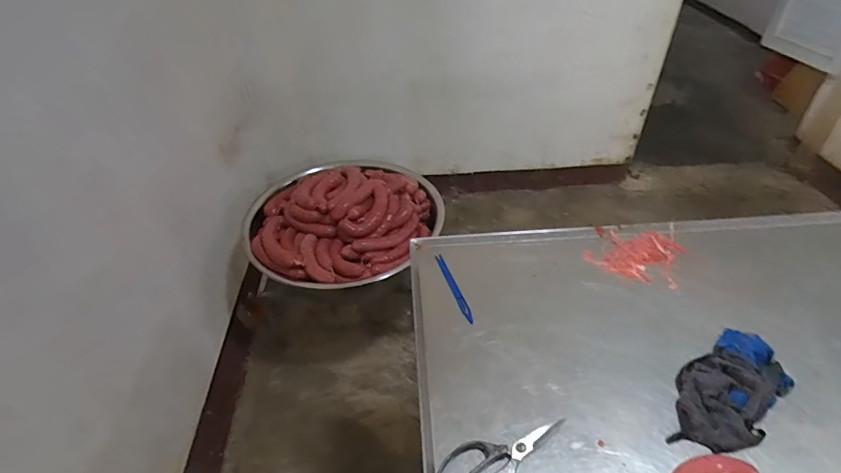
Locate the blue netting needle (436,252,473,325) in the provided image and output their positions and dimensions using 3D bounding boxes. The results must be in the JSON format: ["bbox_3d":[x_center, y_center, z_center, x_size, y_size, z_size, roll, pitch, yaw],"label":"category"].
[{"bbox_3d":[0.064,0.098,0.905,0.019,0.005,0.168,-6,45,-21],"label":"blue netting needle"}]

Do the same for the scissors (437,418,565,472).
[{"bbox_3d":[0.113,0.305,0.657,0.201,0.017,0.092,-31,49,-28],"label":"scissors"}]

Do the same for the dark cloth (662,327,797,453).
[{"bbox_3d":[0.459,0.232,0.704,0.235,0.042,0.125,-33,50,-29],"label":"dark cloth"}]

